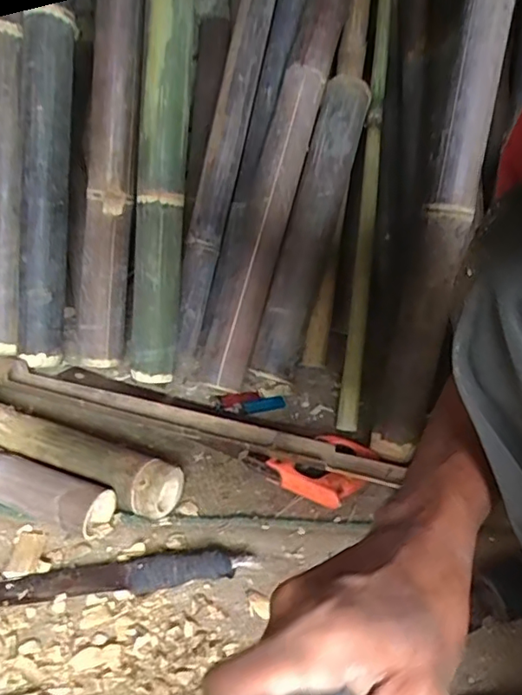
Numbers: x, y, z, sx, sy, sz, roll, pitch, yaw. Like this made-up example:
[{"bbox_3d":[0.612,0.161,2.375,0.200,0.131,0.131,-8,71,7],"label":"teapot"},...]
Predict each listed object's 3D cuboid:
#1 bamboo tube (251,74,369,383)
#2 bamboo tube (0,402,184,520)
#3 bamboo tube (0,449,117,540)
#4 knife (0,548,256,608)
[{"bbox_3d":[0.084,-0.196,0.909,0.069,0.515,0.067,14,-4,21],"label":"bamboo tube"},{"bbox_3d":[-0.297,0.120,0.707,0.414,0.069,0.074,14,30,20],"label":"bamboo tube"},{"bbox_3d":[-0.345,0.143,0.669,0.368,0.059,0.057,14,30,20],"label":"bamboo tube"},{"bbox_3d":[-0.148,0.231,0.567,0.274,0.020,0.043,-4,29,-12],"label":"knife"}]

